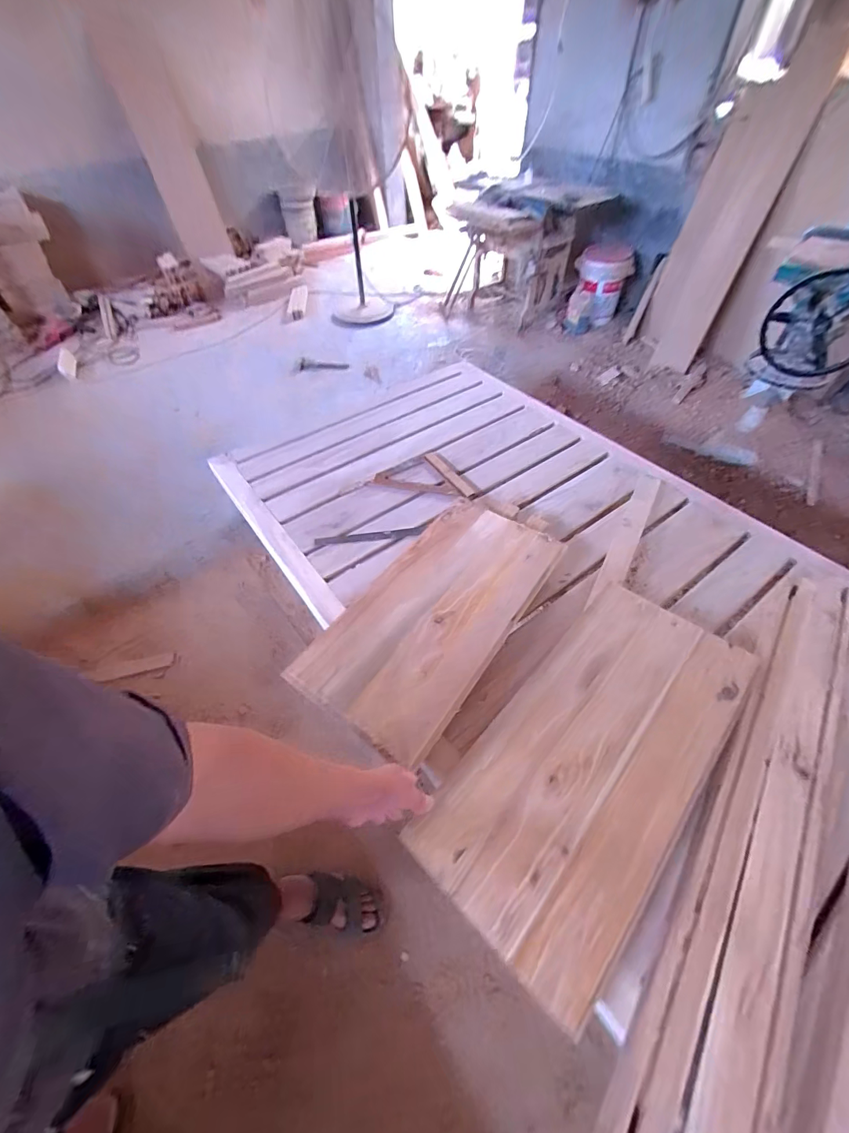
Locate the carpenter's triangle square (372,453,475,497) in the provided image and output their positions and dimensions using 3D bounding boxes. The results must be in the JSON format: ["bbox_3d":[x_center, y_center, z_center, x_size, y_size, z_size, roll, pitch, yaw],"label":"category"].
[{"bbox_3d":[0.008,-0.264,1.208,0.276,0.037,0.137,14,53,12],"label":"carpenter's triangle square"}]

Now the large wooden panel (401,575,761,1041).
[{"bbox_3d":[0.286,0.301,0.697,0.301,0.030,0.623,33,60,31],"label":"large wooden panel"}]

